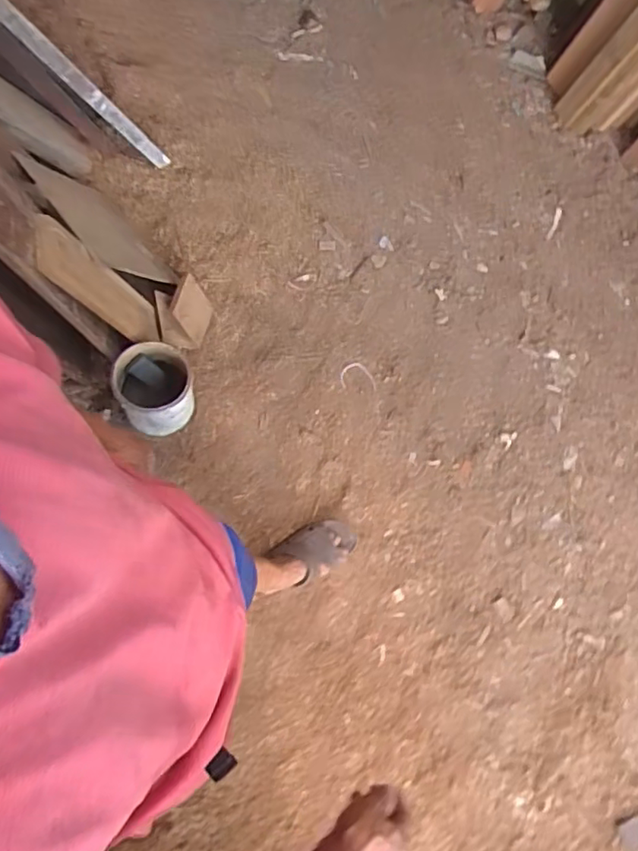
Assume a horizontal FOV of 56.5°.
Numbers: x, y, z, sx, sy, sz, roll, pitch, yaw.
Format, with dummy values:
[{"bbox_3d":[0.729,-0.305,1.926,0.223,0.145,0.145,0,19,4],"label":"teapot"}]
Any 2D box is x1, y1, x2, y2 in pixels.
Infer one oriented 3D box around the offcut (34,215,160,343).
[{"bbox_3d":[-0.474,-0.298,1.300,0.024,0.393,0.122,-3,71,19],"label":"offcut"}]

